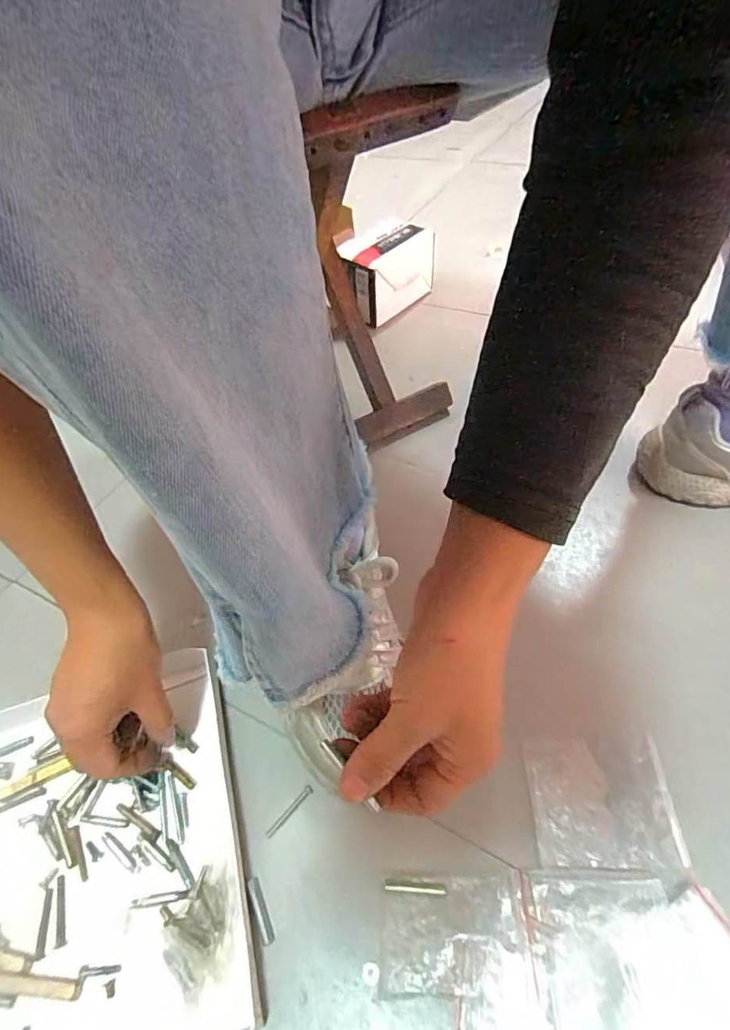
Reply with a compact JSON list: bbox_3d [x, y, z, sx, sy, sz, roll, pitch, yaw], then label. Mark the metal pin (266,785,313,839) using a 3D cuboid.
[{"bbox_3d":[-0.049,0.193,0.338,0.039,0.004,0.006,-38,55,-25],"label":"metal pin"}]

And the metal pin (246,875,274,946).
[{"bbox_3d":[-0.062,0.231,0.304,0.007,0.005,0.034,-23,50,-14],"label":"metal pin"}]

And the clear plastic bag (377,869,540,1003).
[{"bbox_3d":[0.050,0.230,0.287,0.082,0.006,0.054,-2,48,4],"label":"clear plastic bag"}]

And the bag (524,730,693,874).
[{"bbox_3d":[0.143,0.173,0.319,0.077,0.009,0.074,-1,48,6],"label":"bag"}]

